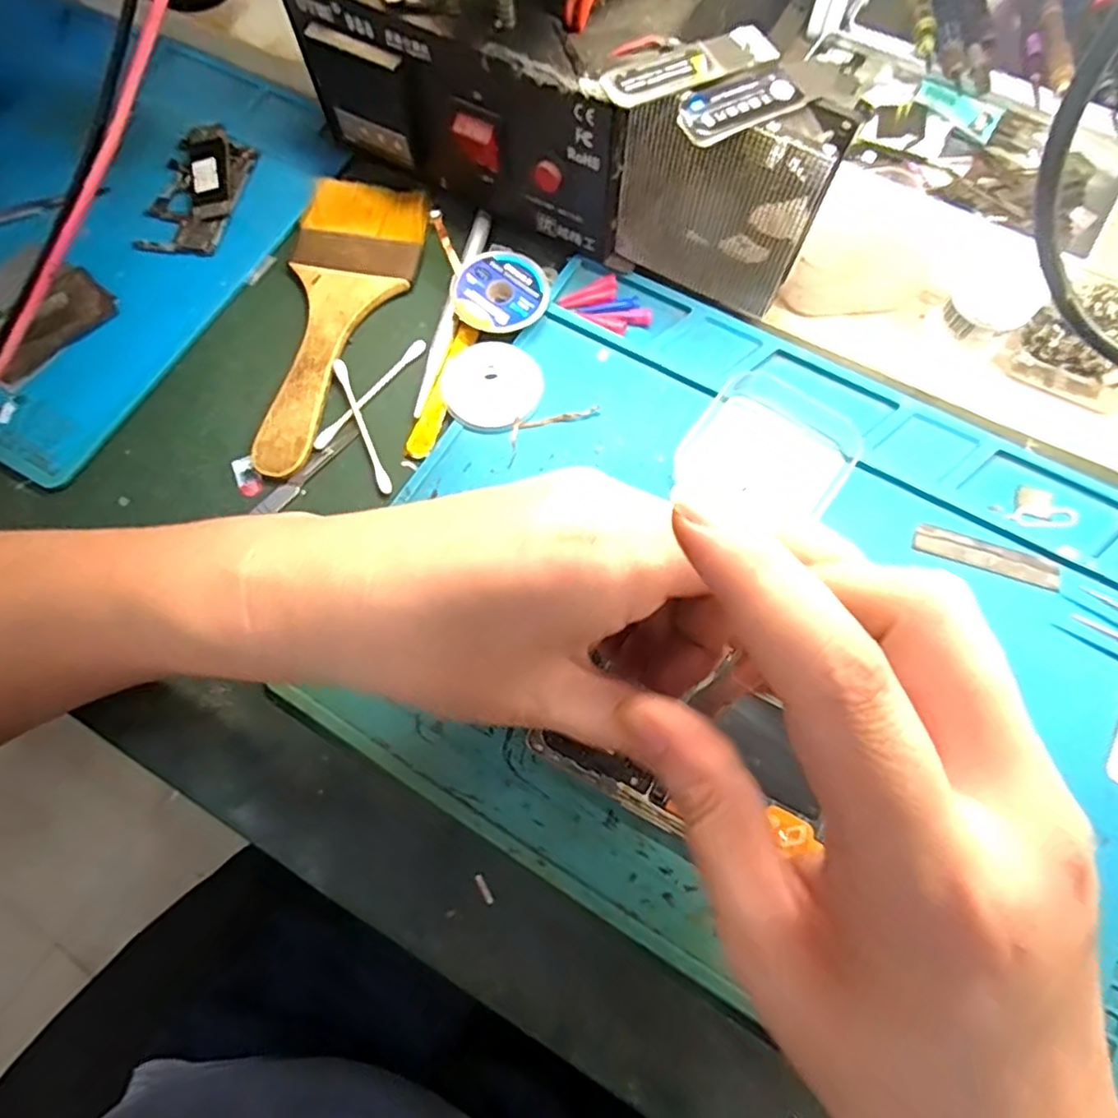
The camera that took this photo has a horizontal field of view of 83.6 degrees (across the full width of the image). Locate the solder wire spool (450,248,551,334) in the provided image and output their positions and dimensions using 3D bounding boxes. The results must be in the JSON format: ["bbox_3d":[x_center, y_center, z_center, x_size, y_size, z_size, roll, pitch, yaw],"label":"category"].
[{"bbox_3d":[-0.028,-0.127,0.297,0.043,0.010,0.045,-1,71,2],"label":"solder wire spool"}]

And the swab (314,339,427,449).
[{"bbox_3d":[-0.087,-0.077,0.290,0.006,0.004,0.070,39,77,13],"label":"swab"}]

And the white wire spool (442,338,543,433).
[{"bbox_3d":[-0.031,-0.079,0.284,0.045,0.008,0.043,-1,71,2],"label":"white wire spool"}]

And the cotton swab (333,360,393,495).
[{"bbox_3d":[-0.090,-0.061,0.287,0.006,0.008,0.070,-22,72,-5],"label":"cotton swab"}]

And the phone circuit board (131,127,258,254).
[{"bbox_3d":[-0.190,-0.193,0.328,0.042,0.008,0.078,10,72,5],"label":"phone circuit board"}]

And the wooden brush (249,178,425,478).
[{"bbox_3d":[-0.107,-0.113,0.299,0.060,0.009,0.159,7,72,4],"label":"wooden brush"}]

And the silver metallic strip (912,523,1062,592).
[{"bbox_3d":[0.175,-0.001,0.256,0.057,0.004,0.014,19,68,8],"label":"silver metallic strip"}]

